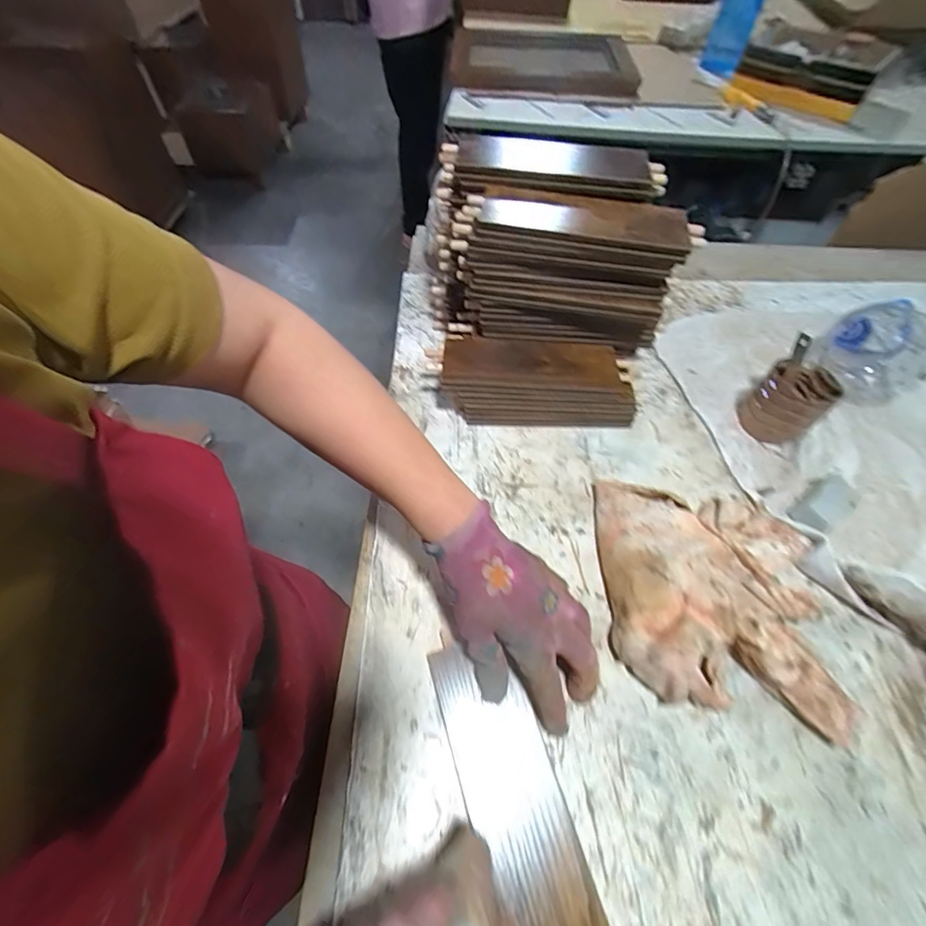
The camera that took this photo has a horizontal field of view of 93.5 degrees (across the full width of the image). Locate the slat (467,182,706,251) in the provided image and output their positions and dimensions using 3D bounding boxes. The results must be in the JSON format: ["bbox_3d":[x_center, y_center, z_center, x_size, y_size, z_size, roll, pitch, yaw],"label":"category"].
[{"bbox_3d":[0.108,-0.224,0.393,0.202,0.011,0.066,14,58,7],"label":"slat"}]

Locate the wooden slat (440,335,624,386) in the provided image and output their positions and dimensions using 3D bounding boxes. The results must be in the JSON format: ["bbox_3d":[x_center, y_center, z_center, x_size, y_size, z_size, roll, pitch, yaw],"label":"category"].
[{"bbox_3d":[0.071,-0.108,0.463,0.182,0.009,0.065,4,57,1],"label":"wooden slat"}]

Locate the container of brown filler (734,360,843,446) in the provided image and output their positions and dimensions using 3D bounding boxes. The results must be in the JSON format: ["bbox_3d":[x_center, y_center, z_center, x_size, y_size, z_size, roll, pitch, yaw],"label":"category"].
[{"bbox_3d":[0.342,-0.063,0.466,0.066,0.074,0.065,0,58,-1],"label":"container of brown filler"}]

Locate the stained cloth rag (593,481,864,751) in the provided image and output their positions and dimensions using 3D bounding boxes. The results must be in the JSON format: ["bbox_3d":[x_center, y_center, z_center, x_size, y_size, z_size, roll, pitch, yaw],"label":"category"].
[{"bbox_3d":[0.209,0.105,0.369,0.178,0.051,0.181,8,58,4],"label":"stained cloth rag"}]

